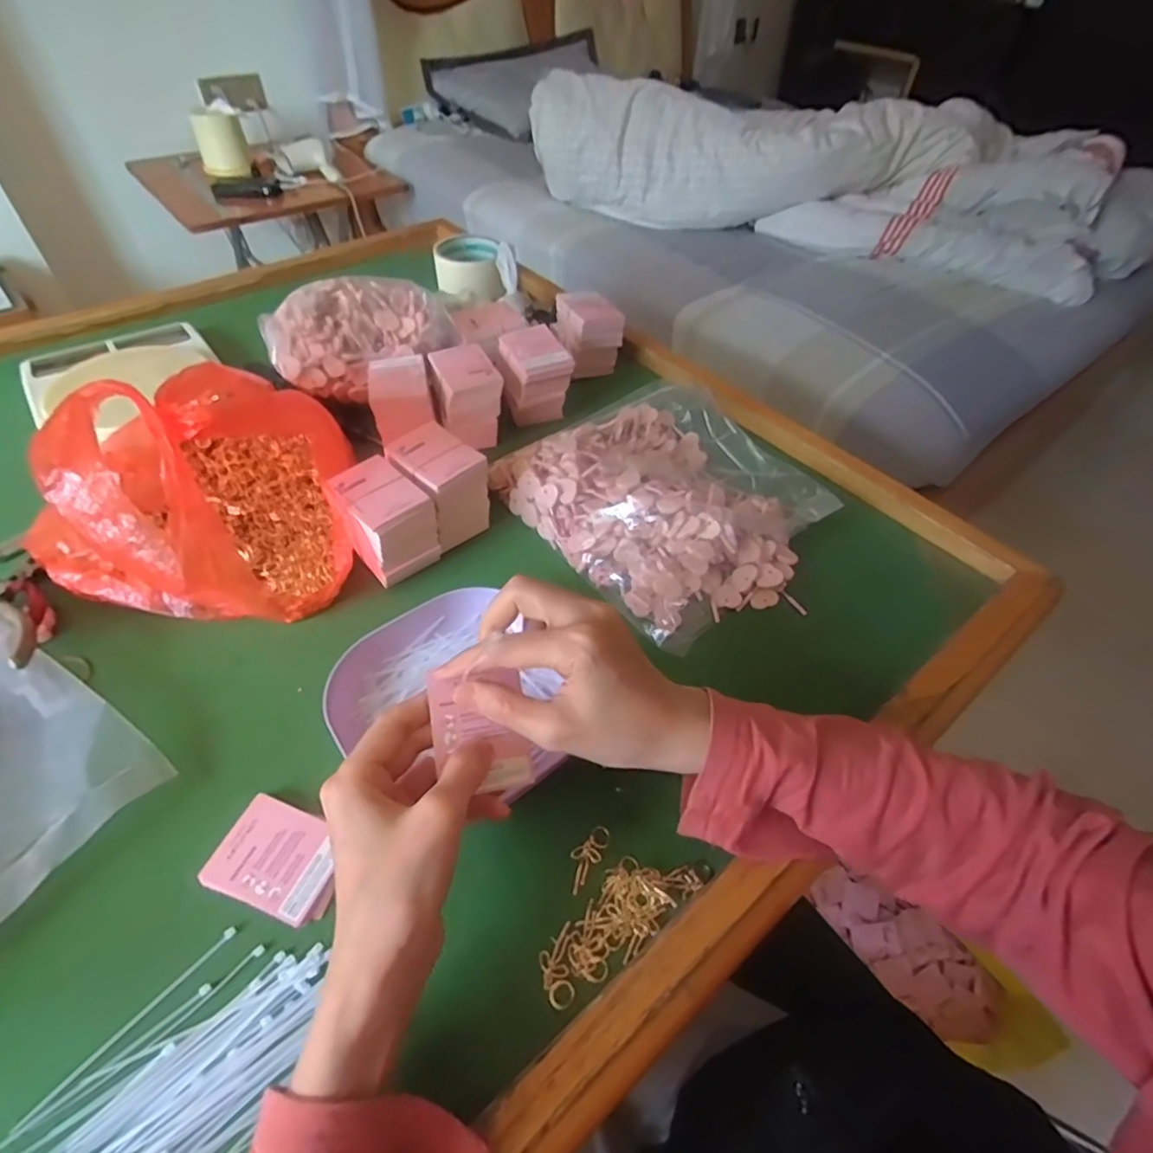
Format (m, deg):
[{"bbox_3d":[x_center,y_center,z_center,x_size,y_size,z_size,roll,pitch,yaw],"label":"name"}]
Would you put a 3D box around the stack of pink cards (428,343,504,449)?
[{"bbox_3d":[-0.100,-0.166,0.560,0.055,0.062,0.068,-13,52,-14],"label":"stack of pink cards"}]

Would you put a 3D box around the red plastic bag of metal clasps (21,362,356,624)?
[{"bbox_3d":[-0.266,-0.070,0.402,0.187,0.153,0.182,35,56,24],"label":"red plastic bag of metal clasps"}]

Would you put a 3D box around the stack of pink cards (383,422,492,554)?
[{"bbox_3d":[-0.108,-0.073,0.479,0.071,0.057,0.054,38,58,26],"label":"stack of pink cards"}]

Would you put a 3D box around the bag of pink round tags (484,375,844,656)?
[{"bbox_3d":[0.077,-0.067,0.497,0.208,0.046,0.235,-33,59,-27],"label":"bag of pink round tags"}]

